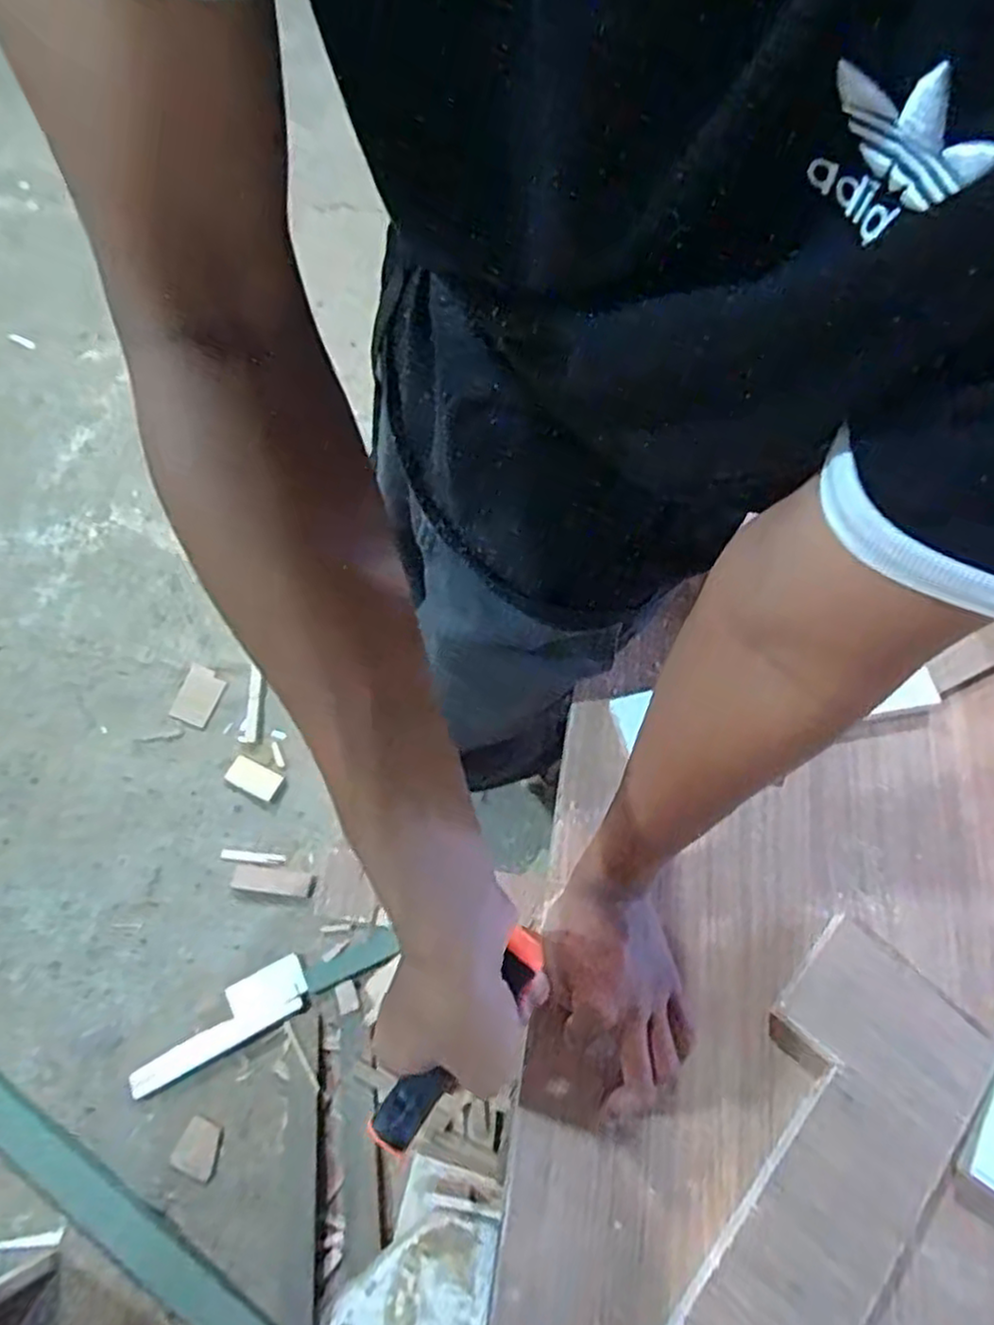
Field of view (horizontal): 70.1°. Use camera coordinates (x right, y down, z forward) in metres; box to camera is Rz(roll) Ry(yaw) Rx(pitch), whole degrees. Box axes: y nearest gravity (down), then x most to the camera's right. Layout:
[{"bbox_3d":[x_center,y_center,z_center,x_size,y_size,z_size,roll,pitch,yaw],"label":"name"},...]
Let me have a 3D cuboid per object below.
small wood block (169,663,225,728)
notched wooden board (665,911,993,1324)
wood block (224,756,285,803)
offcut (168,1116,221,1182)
[{"bbox_3d":[-0.570,0.062,1.348,0.072,0.016,0.105,17,66,7],"label":"small wood block"},{"bbox_3d":[0.197,0.315,0.440,0.123,0.023,0.292,38,69,14],"label":"notched wooden board"},{"bbox_3d":[-0.439,0.208,1.282,0.092,0.020,0.052,24,67,10],"label":"wood block"},{"bbox_3d":[-0.439,0.715,1.043,0.061,0.006,0.067,22,67,9],"label":"offcut"}]

